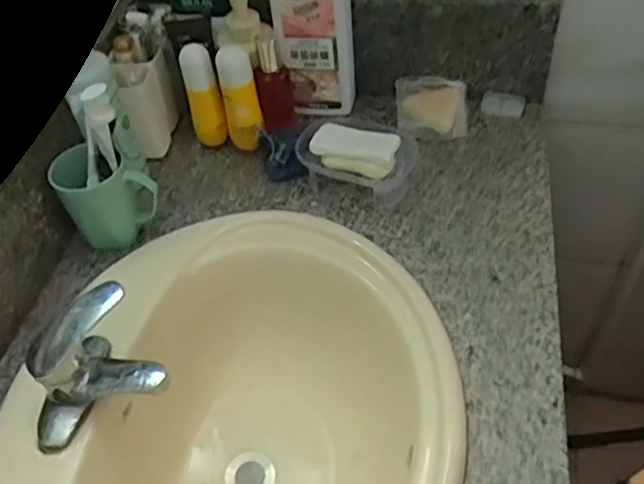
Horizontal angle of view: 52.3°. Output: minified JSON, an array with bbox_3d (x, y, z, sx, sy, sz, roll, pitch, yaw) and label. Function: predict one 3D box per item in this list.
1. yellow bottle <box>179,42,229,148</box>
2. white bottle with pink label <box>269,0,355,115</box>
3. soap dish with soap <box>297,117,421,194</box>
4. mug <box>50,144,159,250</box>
[{"bbox_3d":[-0.159,-0.189,0.896,0.043,0.156,0.041,-16,50,-11],"label":"yellow bottle"},{"bbox_3d":[-0.012,-0.297,0.865,0.109,0.272,0.053,-3,49,0],"label":"white bottle with pink label"},{"bbox_3d":[0.044,-0.111,0.852,0.151,0.071,0.097,22,53,20],"label":"soap dish with soap"},{"bbox_3d":[-0.260,-0.056,0.796,0.102,0.106,0.077,-29,52,-19],"label":"mug"}]

